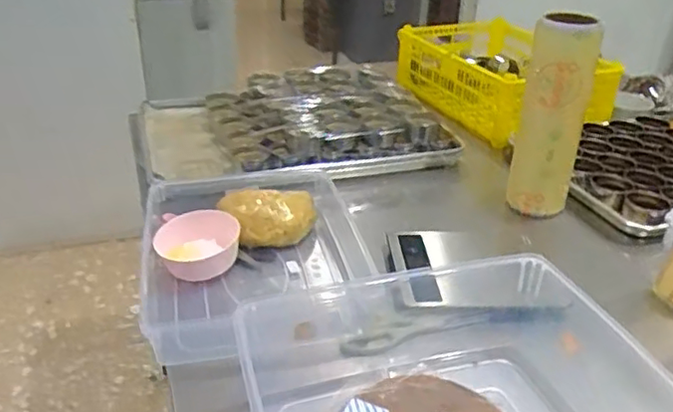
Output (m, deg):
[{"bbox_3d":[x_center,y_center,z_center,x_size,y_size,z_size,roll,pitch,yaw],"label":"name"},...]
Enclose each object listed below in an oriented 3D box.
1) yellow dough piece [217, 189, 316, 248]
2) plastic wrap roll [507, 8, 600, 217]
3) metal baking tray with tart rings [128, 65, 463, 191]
[{"bbox_3d":[-0.101,0.013,0.946,0.141,0.063,0.092,-2,29,-8],"label":"yellow dough piece"},{"bbox_3d":[0.337,-0.141,0.984,0.093,0.289,0.079,12,31,17],"label":"plastic wrap roll"},{"bbox_3d":[-0.101,-0.168,1.245,0.565,0.089,0.393,-9,31,-20],"label":"metal baking tray with tart rings"}]

